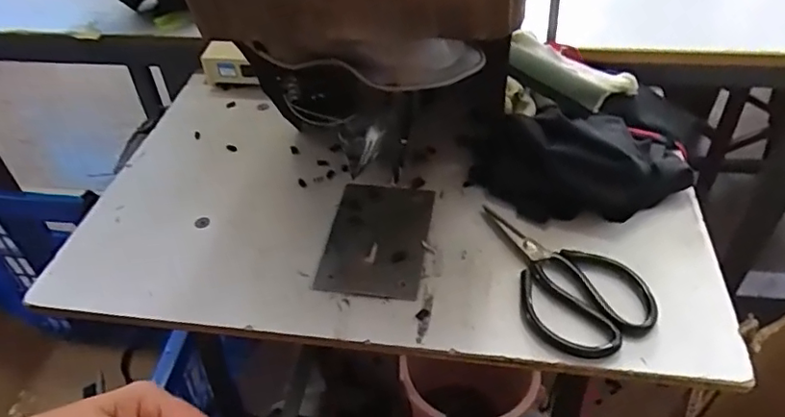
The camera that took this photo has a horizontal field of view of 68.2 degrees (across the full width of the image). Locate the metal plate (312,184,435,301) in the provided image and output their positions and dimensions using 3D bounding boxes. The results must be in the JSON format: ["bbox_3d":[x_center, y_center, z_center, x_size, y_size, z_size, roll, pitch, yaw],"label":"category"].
[{"bbox_3d":[-0.014,0.027,0.557,0.094,0.006,0.141,5,44,9],"label":"metal plate"}]

